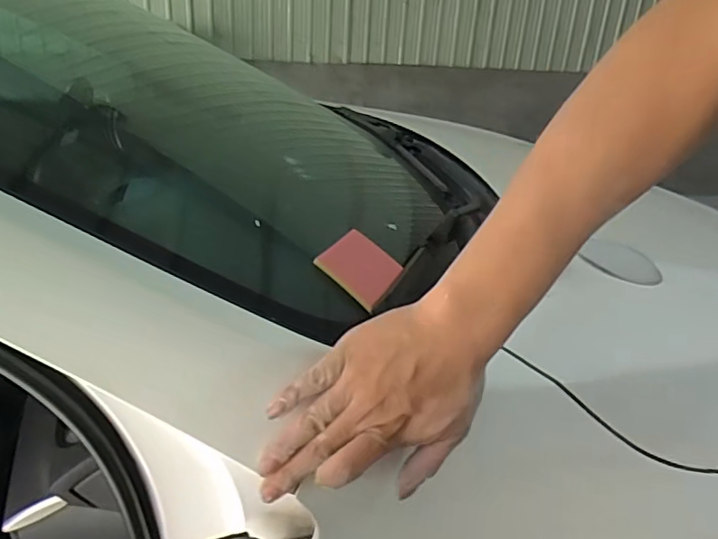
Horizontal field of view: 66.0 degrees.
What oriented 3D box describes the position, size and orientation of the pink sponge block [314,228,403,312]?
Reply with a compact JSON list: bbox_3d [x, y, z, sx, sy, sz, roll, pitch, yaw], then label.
[{"bbox_3d":[0.003,-0.004,0.545,0.069,0.008,0.100,40,29,2],"label":"pink sponge block"}]

